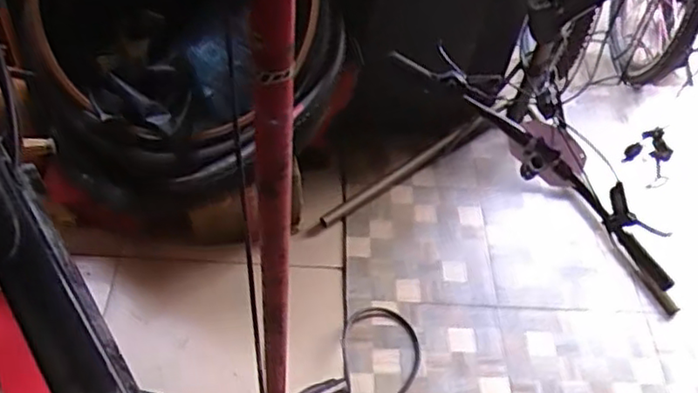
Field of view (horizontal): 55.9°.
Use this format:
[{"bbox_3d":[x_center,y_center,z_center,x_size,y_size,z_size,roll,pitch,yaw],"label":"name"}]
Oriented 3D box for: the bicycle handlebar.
[{"bbox_3d":[0.394,-0.079,1.381,0.731,0.129,0.115,41,60,4],"label":"bicycle handlebar"}]

